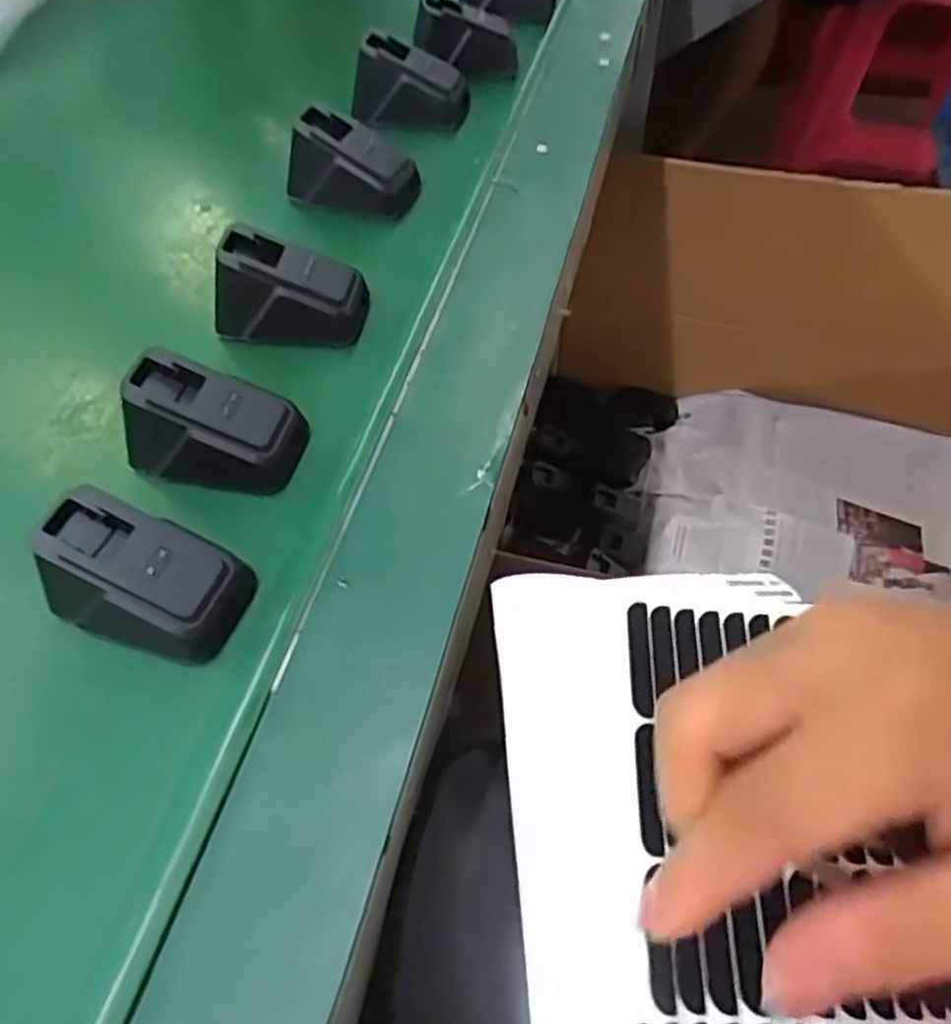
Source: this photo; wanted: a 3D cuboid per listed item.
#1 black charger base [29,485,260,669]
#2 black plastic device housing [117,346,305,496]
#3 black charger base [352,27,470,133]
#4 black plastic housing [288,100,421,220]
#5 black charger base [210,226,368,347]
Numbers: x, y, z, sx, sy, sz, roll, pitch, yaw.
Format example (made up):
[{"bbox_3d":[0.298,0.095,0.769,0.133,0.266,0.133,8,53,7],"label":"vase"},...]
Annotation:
[{"bbox_3d":[-0.116,0.024,0.260,0.062,0.038,0.042,13,57,11],"label":"black charger base"},{"bbox_3d":[-0.105,-0.035,0.299,0.062,0.036,0.042,7,56,7],"label":"black plastic device housing"},{"bbox_3d":[-0.041,-0.265,0.463,0.071,0.044,0.035,28,61,19],"label":"black charger base"},{"bbox_3d":[-0.067,-0.192,0.410,0.067,0.039,0.042,13,57,11],"label":"black plastic housing"},{"bbox_3d":[-0.088,-0.104,0.349,0.065,0.039,0.034,8,56,8],"label":"black charger base"}]

